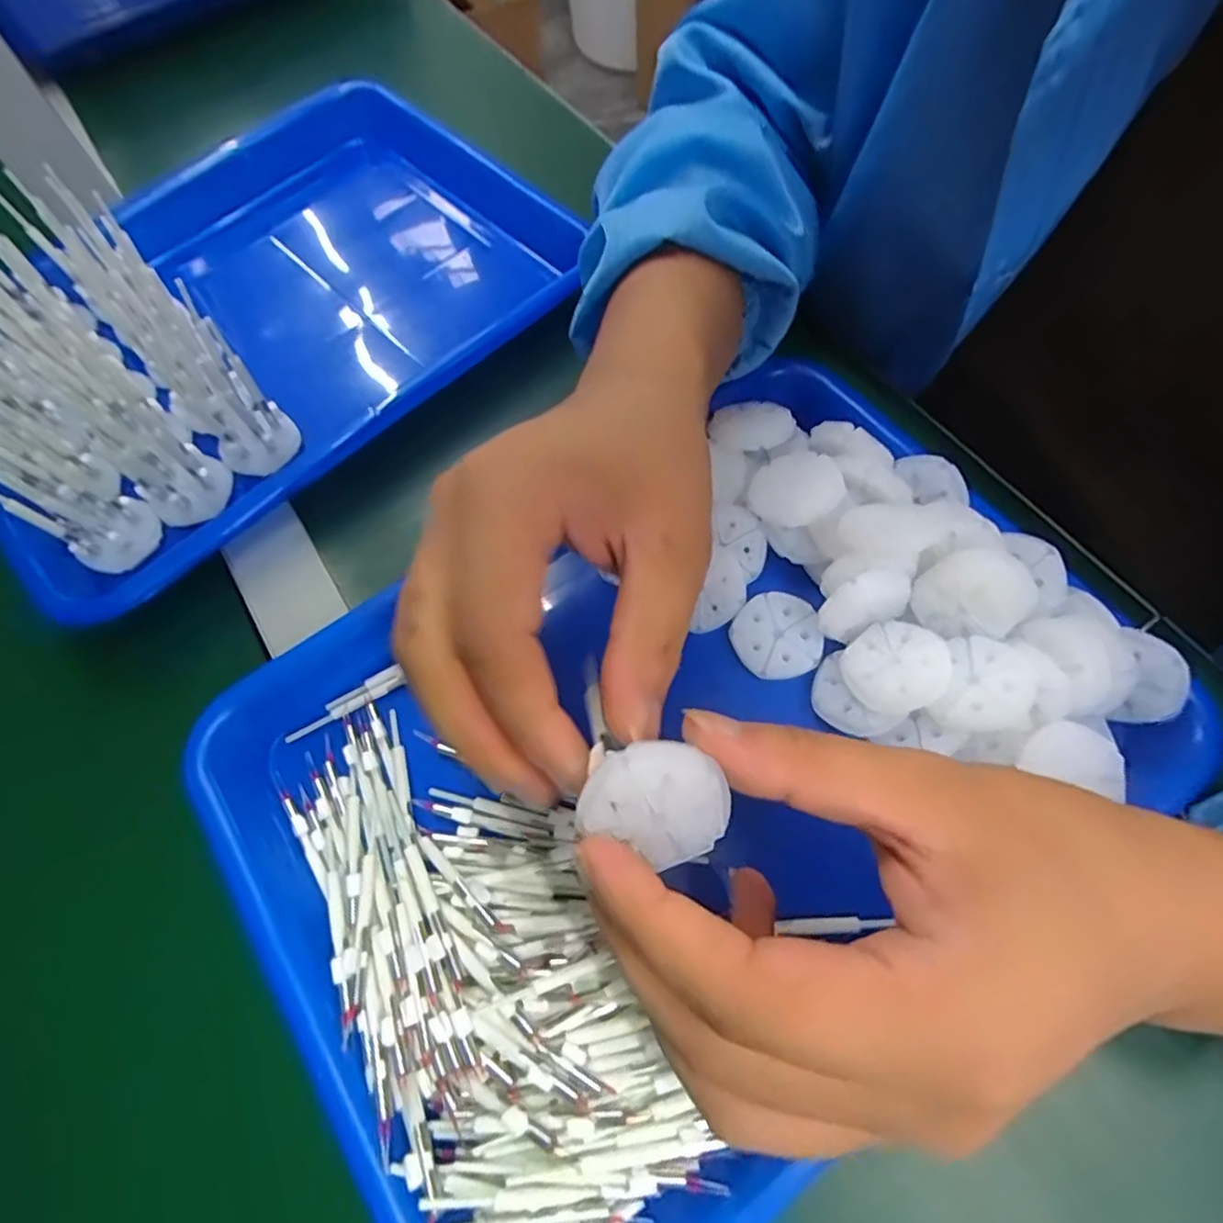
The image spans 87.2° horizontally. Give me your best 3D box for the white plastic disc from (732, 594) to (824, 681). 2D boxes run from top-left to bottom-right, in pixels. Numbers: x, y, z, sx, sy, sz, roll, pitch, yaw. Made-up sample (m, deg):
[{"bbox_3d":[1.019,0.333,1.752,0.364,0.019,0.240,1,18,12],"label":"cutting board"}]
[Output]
[{"bbox_3d":[0.071,0.010,0.276,0.036,0.005,0.038,-1,65,2],"label":"white plastic disc"}]

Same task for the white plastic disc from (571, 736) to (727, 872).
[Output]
[{"bbox_3d":[0.012,0.048,0.161,0.036,0.005,0.031,27,101,-13],"label":"white plastic disc"}]

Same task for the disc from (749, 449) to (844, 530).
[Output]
[{"bbox_3d":[0.080,-0.053,0.279,0.038,0.004,0.036,-30,56,3],"label":"disc"}]

